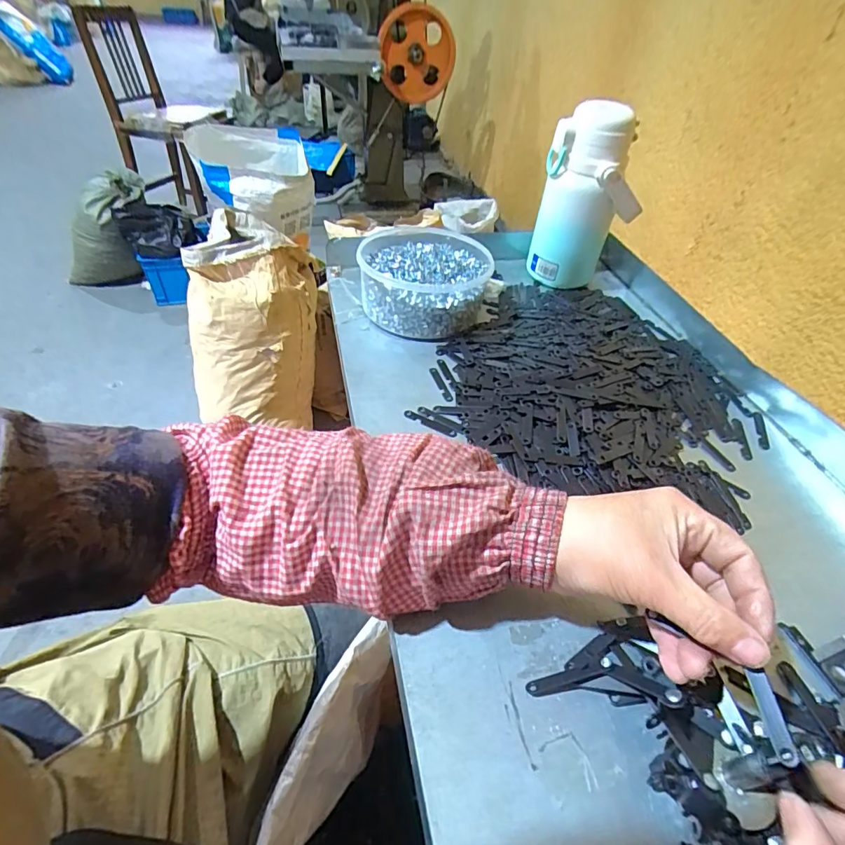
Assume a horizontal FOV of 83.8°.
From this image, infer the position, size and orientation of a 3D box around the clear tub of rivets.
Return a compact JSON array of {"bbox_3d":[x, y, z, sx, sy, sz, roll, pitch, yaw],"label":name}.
[{"bbox_3d":[0.003,-0.169,0.559,0.150,0.062,0.161,3,44,-2],"label":"clear tub of rivets"}]

